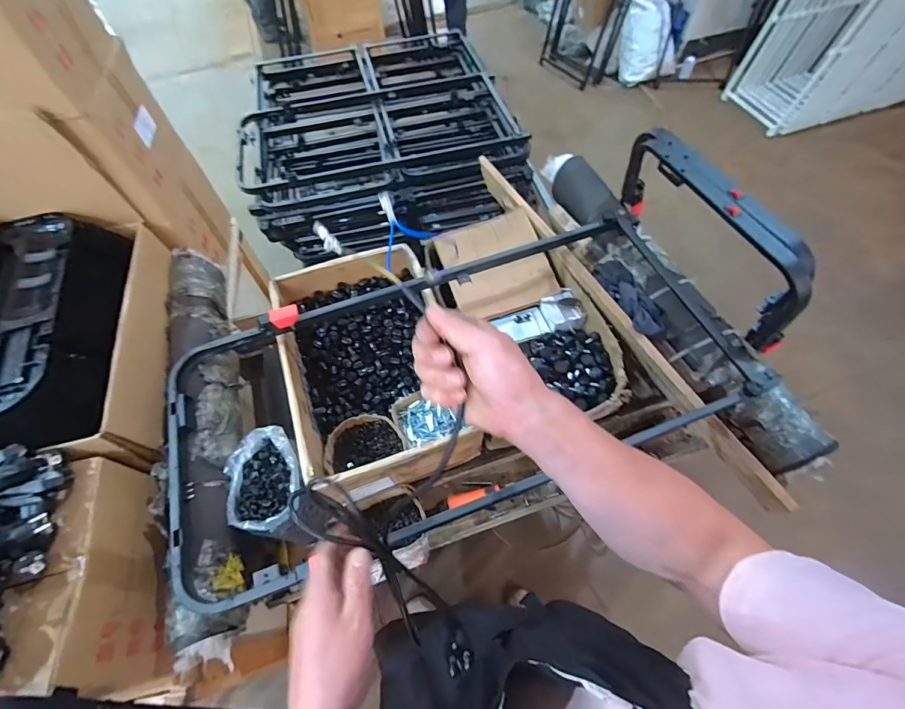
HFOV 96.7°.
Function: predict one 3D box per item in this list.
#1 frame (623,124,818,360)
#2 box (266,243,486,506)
[{"bbox_3d":[0.513,-0.260,0.845,0.096,0.215,0.522,-17,61,-8],"label":"frame"},{"bbox_3d":[-0.186,0.016,0.915,0.345,0.142,0.538,-19,61,-8],"label":"box"}]

